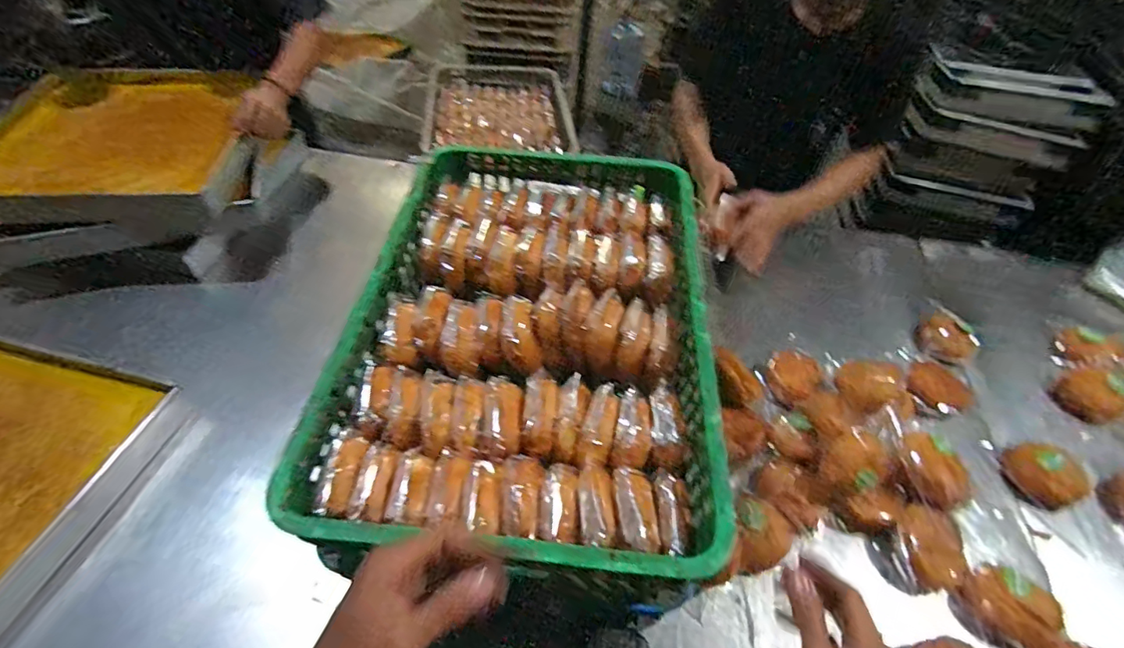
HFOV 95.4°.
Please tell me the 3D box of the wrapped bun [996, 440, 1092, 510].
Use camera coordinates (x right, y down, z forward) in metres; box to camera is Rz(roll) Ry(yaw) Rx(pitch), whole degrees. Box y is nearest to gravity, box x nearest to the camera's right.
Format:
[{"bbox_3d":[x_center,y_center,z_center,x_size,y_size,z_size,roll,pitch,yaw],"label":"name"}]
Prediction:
[{"bbox_3d":[0.725,0.225,0.770,0.094,0.055,0.097,2,48,-2],"label":"wrapped bun"}]

